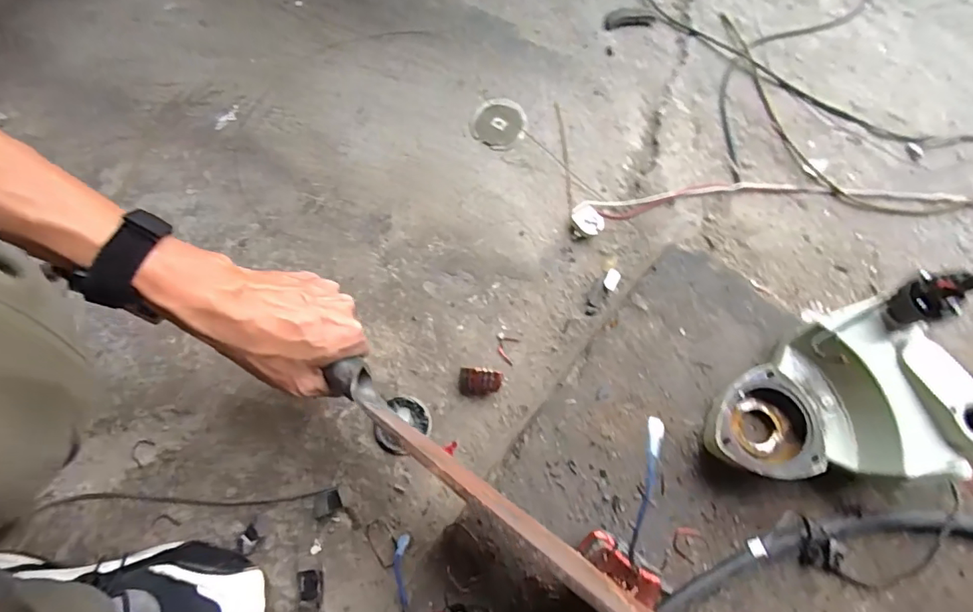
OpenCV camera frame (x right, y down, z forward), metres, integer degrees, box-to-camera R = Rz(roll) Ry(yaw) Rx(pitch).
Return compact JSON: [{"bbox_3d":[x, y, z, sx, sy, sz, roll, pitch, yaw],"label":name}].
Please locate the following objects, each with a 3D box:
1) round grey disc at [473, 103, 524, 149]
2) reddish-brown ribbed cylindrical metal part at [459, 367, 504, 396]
[{"bbox_3d":[0.014,-0.189,0.517,0.044,0.004,0.047,0,79,0],"label":"round grey disc"},{"bbox_3d":[-0.005,0.071,0.462,0.040,0.025,0.024,0,79,1],"label":"reddish-brown ribbed cylindrical metal part"}]

